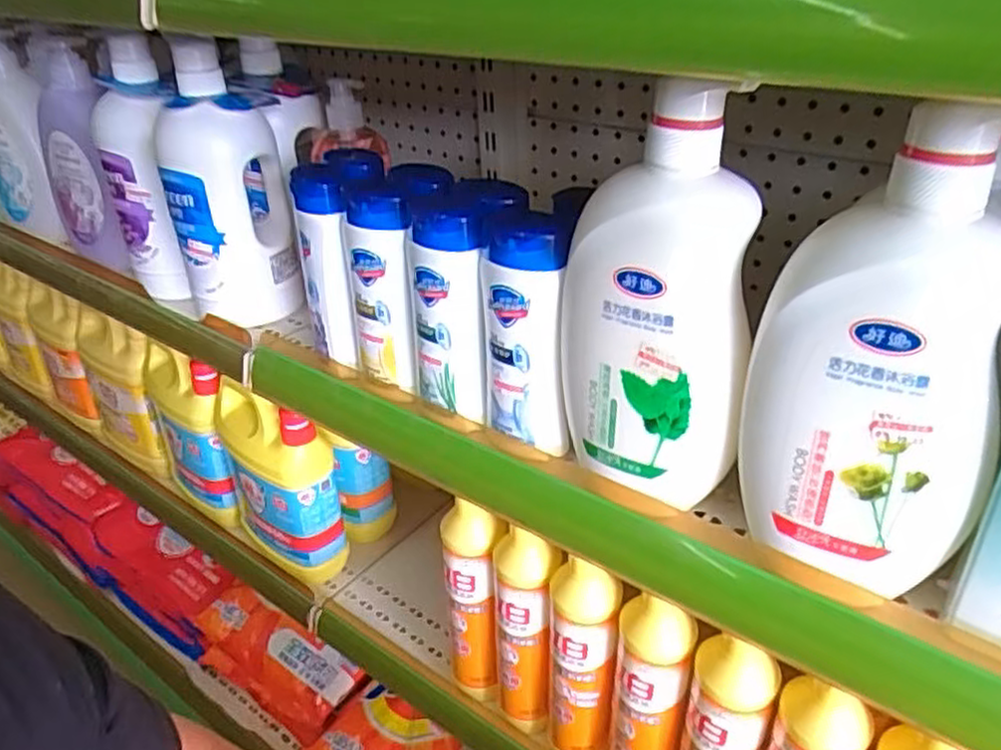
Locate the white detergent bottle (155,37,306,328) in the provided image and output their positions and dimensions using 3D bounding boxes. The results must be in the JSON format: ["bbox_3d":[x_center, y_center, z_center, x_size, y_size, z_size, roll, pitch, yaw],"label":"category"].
[{"bbox_3d":[-0.229,-0.156,0.624,0.094,0.216,0.068,-12,33,-15],"label":"white detergent bottle"}]

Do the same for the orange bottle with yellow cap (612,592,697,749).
[{"bbox_3d":[0.109,0.247,0.551,0.047,0.207,0.038,9,34,17],"label":"orange bottle with yellow cap"}]

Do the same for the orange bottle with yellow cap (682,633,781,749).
[{"bbox_3d":[0.153,0.262,0.518,0.051,0.206,0.038,12,35,21],"label":"orange bottle with yellow cap"}]

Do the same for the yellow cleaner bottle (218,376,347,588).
[{"bbox_3d":[-0.233,0.110,0.784,0.136,0.196,0.061,26,42,37],"label":"yellow cleaner bottle"}]

